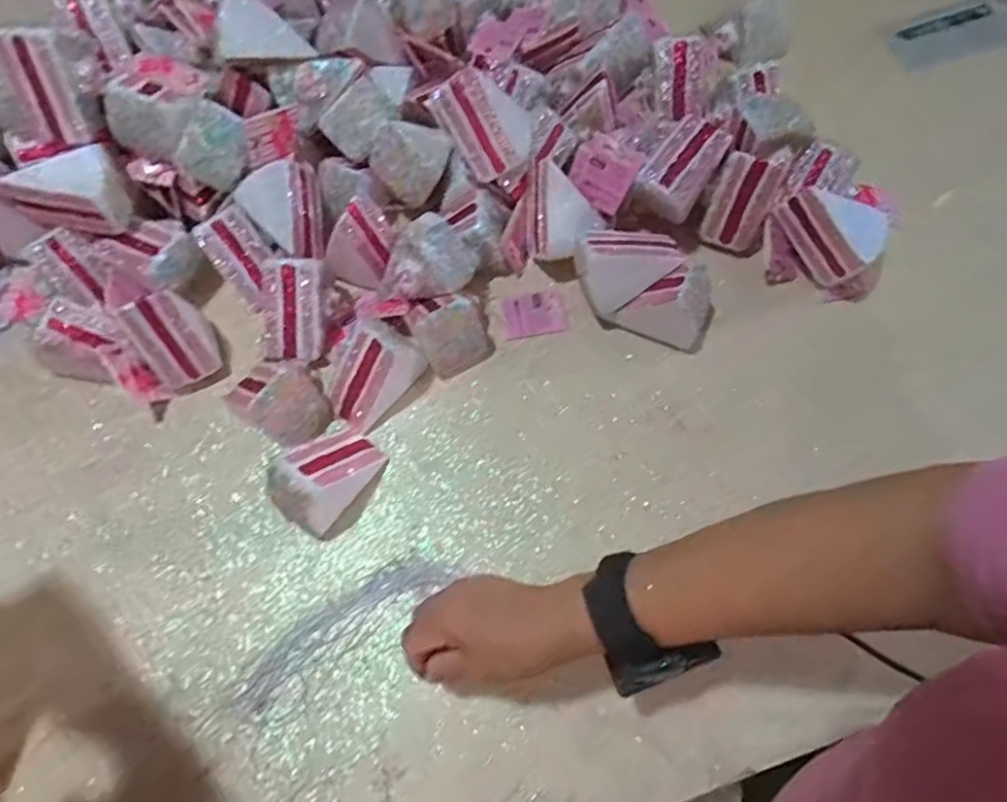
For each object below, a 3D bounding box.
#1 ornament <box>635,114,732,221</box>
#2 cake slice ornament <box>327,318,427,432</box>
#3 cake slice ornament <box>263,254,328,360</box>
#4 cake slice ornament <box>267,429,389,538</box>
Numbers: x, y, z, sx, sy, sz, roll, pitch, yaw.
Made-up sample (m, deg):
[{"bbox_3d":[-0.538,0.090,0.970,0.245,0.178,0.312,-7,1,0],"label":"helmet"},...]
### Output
[{"bbox_3d":[0.169,-0.220,0.600,0.053,0.058,0.098,32,70,14],"label":"ornament"},{"bbox_3d":[-0.113,-0.026,0.558,0.060,0.065,0.091,36,71,16],"label":"cake slice ornament"},{"bbox_3d":[-0.189,-0.083,0.576,0.053,0.053,0.078,6,66,4],"label":"cake slice ornament"},{"bbox_3d":[-0.141,0.062,0.520,0.094,0.066,0.067,-42,72,-16],"label":"cake slice ornament"}]

